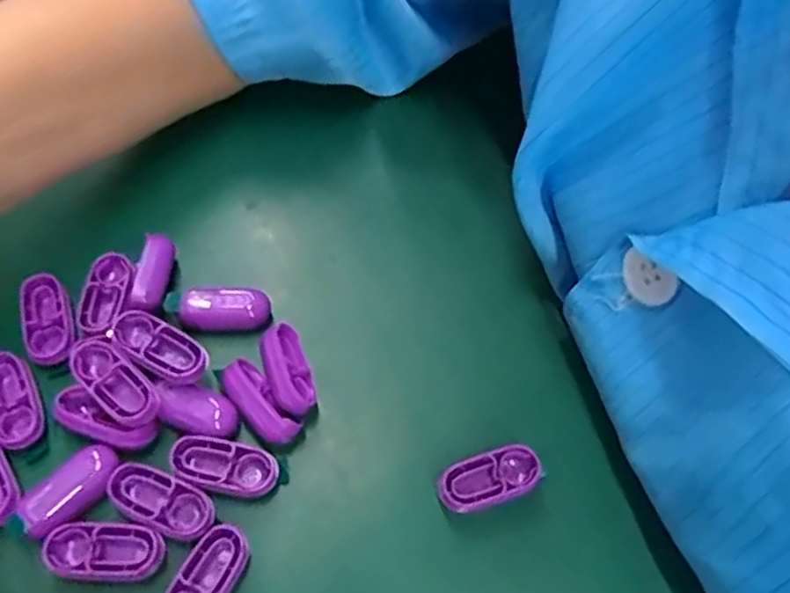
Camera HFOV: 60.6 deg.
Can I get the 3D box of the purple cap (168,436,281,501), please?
[{"bbox_3d":[-0.055,0.055,0.218,0.034,0.007,0.017,12,61,6],"label":"purple cap"}]

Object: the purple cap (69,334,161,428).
[{"bbox_3d":[-0.091,0.029,0.222,0.016,0.013,0.033,-40,69,-21],"label":"purple cap"}]

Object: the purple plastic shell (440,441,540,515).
[{"bbox_3d":[0.031,0.059,0.220,0.034,0.005,0.016,-17,62,-11],"label":"purple plastic shell"}]

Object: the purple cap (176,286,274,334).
[{"bbox_3d":[-0.062,0.004,0.247,0.031,0.010,0.014,-6,61,-5],"label":"purple cap"}]

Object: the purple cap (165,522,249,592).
[{"bbox_3d":[-0.056,0.084,0.200,0.016,0.004,0.034,26,63,13],"label":"purple cap"}]

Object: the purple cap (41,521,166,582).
[{"bbox_3d":[-0.087,0.077,0.203,0.034,0.006,0.016,1,60,-1],"label":"purple cap"}]

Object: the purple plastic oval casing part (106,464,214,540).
[{"bbox_3d":[-0.073,0.064,0.212,0.033,0.008,0.016,22,62,11],"label":"purple plastic oval casing part"}]

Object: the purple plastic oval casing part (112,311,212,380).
[{"bbox_3d":[-0.079,0.018,0.228,0.034,0.013,0.015,23,62,11],"label":"purple plastic oval casing part"}]

